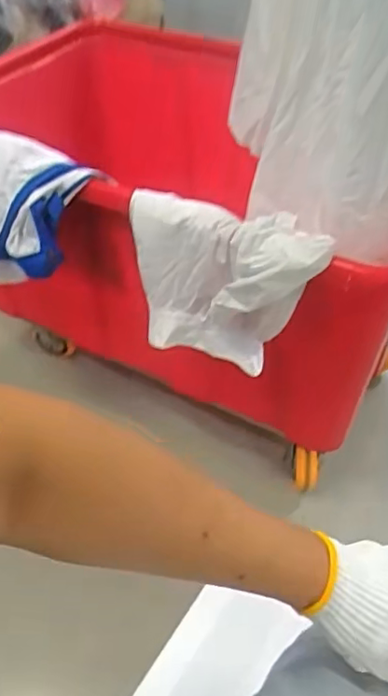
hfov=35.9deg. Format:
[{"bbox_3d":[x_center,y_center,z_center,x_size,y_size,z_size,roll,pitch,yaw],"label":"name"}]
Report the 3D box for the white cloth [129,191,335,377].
[{"bbox_3d":[0.038,-0.111,1.125,0.395,0.340,0.081,22,50,21],"label":"white cloth"}]

